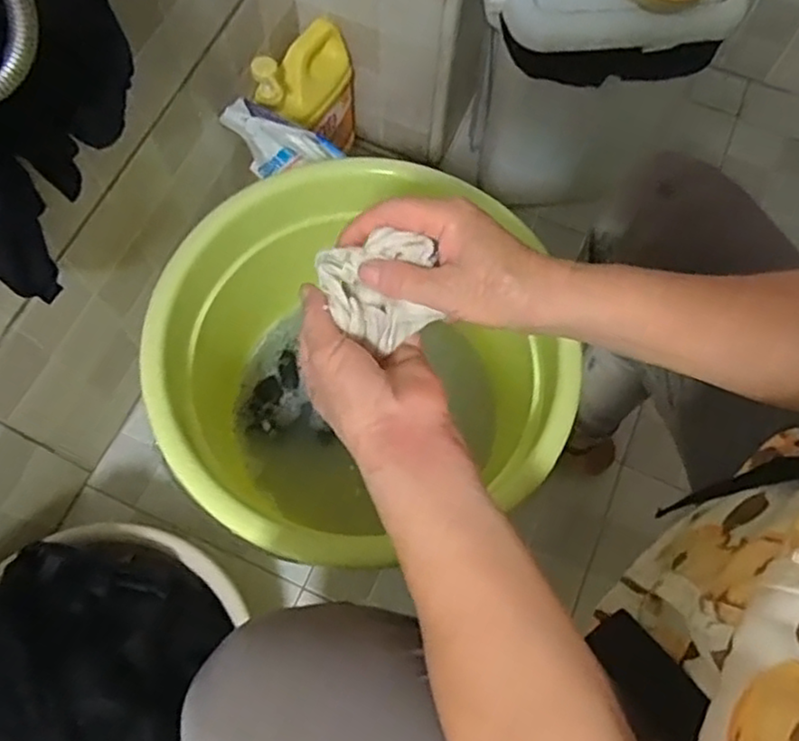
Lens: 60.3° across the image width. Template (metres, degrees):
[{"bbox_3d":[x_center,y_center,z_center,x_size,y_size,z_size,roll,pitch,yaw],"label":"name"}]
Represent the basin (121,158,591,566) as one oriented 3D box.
[{"bbox_3d":[-0.044,0.003,0.672,0.348,0.221,0.319,1,69,-2],"label":"basin"}]

